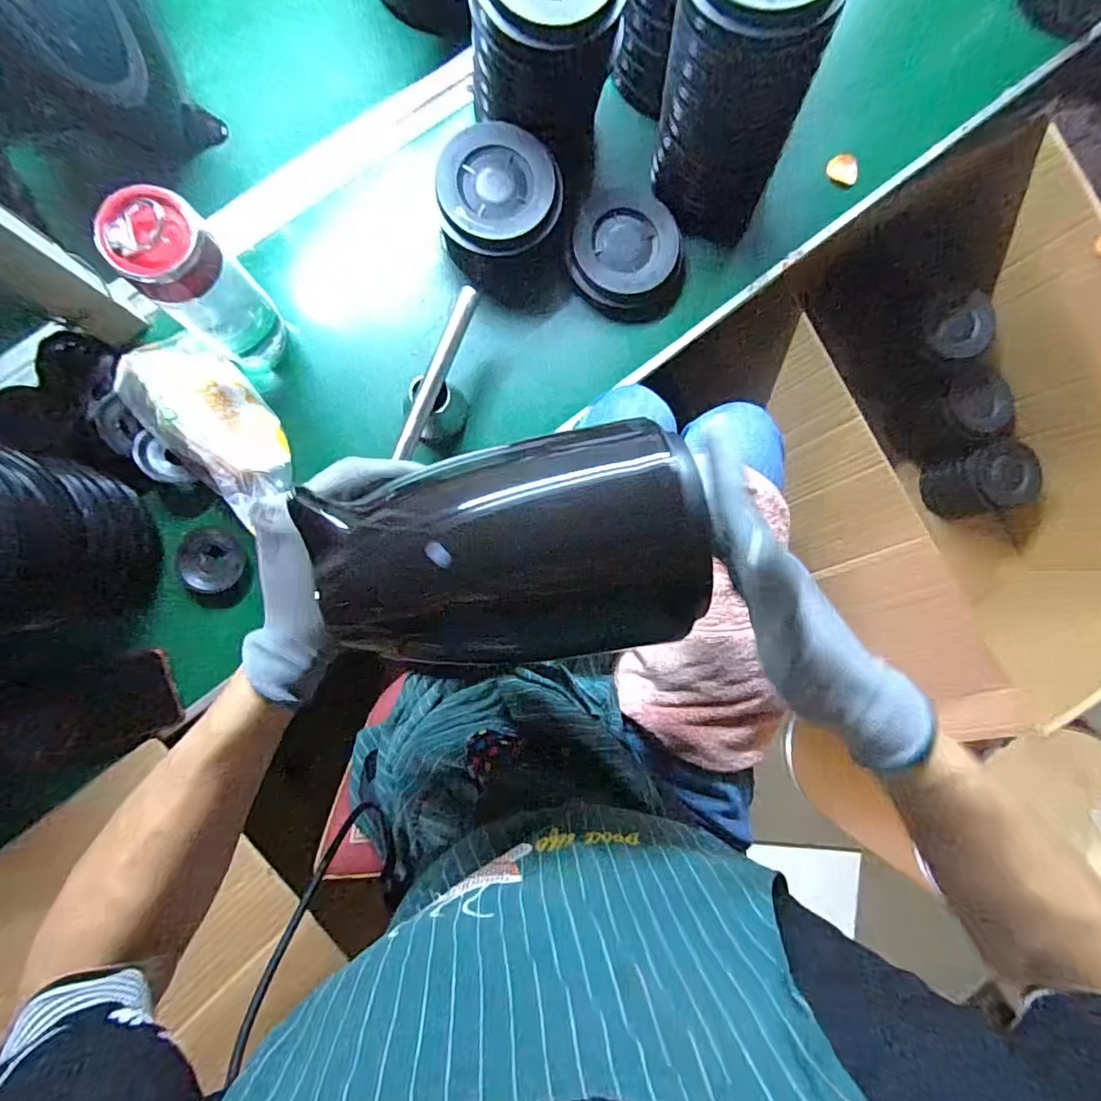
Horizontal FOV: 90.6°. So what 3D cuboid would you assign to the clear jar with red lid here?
[{"bbox_3d":[-0.280,-0.212,0.452,0.059,0.177,0.066,43,85,-2],"label":"clear jar with red lid"}]

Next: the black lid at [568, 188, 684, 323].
[{"bbox_3d":[0.082,-0.309,0.561,0.118,0.025,0.129,0,88,-5],"label":"black lid"}]

